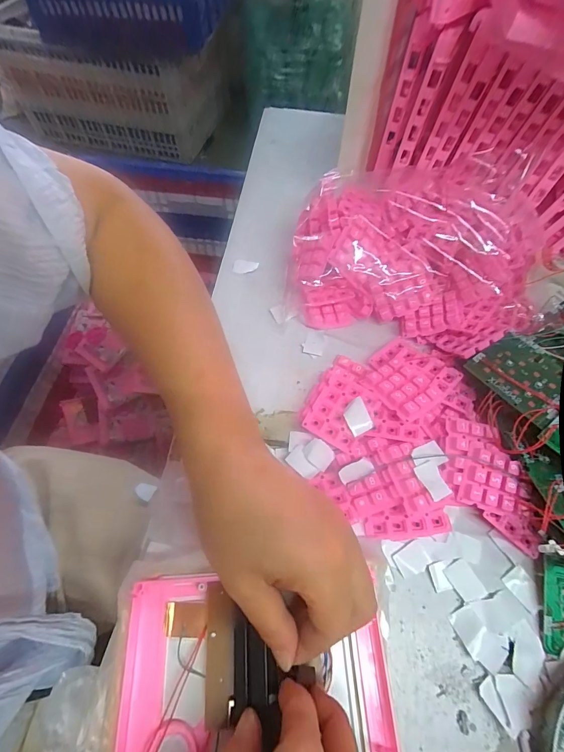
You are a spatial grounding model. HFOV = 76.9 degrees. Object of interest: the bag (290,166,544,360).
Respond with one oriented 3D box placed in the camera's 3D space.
[{"bbox_3d":[0.134,-0.120,0.376,0.240,0.096,0.173,23,63,11],"label":"bag"}]

